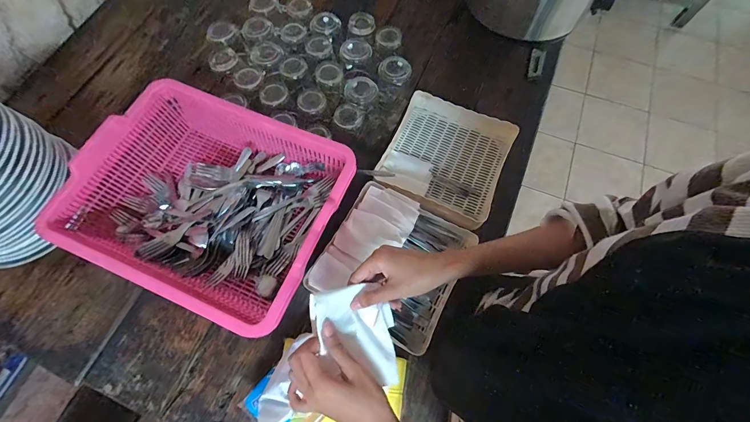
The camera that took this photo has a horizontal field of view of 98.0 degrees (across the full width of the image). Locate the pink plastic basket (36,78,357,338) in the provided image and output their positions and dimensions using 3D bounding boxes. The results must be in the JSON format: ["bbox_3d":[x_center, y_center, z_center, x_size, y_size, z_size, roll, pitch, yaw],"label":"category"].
[{"bbox_3d":[-0.262,-0.012,0.556,0.396,0.132,0.313,22,70,8],"label":"pink plastic basket"}]

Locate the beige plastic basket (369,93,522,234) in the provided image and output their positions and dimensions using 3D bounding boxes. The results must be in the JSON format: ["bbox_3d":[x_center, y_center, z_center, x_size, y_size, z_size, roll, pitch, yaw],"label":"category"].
[{"bbox_3d":[0.132,-0.102,0.618,0.217,0.054,0.225,23,71,8],"label":"beige plastic basket"}]

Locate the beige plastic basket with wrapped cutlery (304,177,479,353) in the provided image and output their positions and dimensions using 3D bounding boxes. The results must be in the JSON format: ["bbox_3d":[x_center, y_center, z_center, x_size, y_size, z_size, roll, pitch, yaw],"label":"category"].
[{"bbox_3d":[0.033,0.081,0.530,0.214,0.058,0.210,29,71,10],"label":"beige plastic basket with wrapped cutlery"}]

